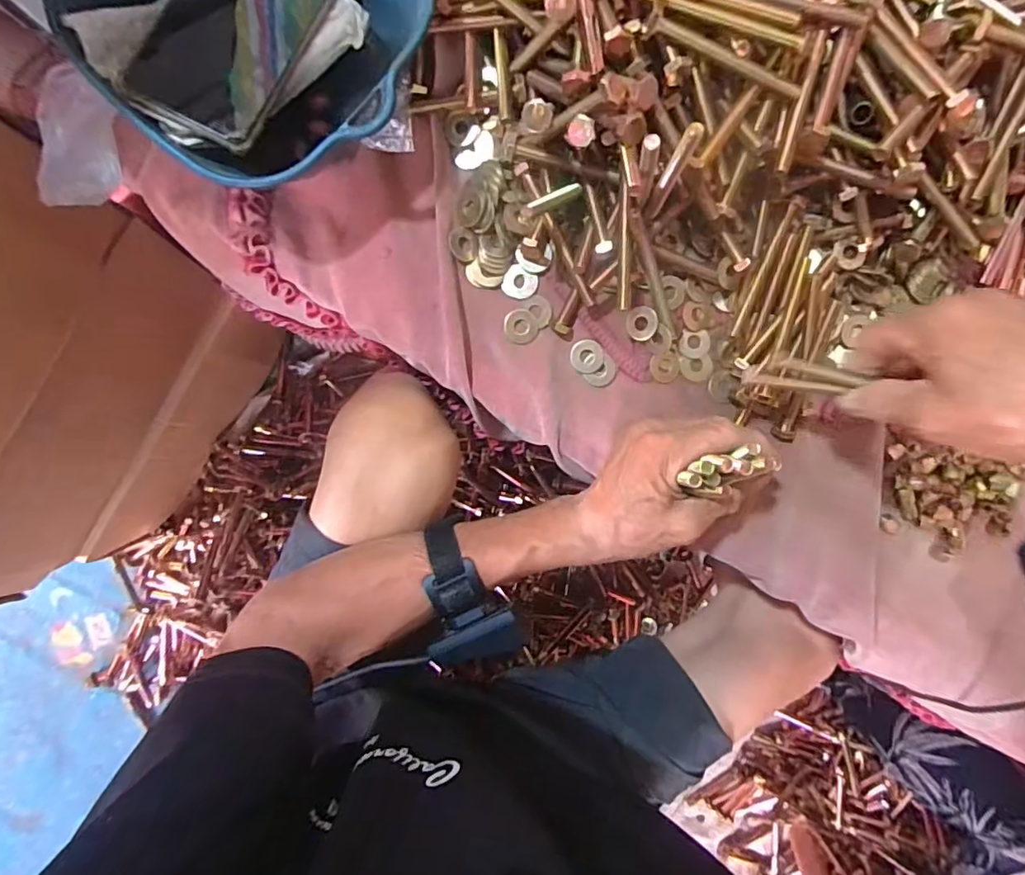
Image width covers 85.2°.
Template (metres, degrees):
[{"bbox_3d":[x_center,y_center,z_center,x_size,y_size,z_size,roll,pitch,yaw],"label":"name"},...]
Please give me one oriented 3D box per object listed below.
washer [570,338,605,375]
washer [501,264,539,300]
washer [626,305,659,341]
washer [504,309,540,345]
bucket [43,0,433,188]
[{"bbox_3d":[0.057,-0.061,0.421,0.024,0.004,0.025,5,93,-6],"label":"washer"},{"bbox_3d":[0.006,-0.115,0.417,0.025,0.004,0.024,0,94,-5],"label":"washer"},{"bbox_3d":[0.097,-0.085,0.417,0.023,0.005,0.025,8,106,29],"label":"washer"},{"bbox_3d":[0.007,-0.083,0.415,0.026,0.004,0.026,4,94,-6],"label":"washer"},{"bbox_3d":[-0.154,-0.254,0.348,0.189,0.079,0.187,0,94,-5],"label":"bucket"}]

